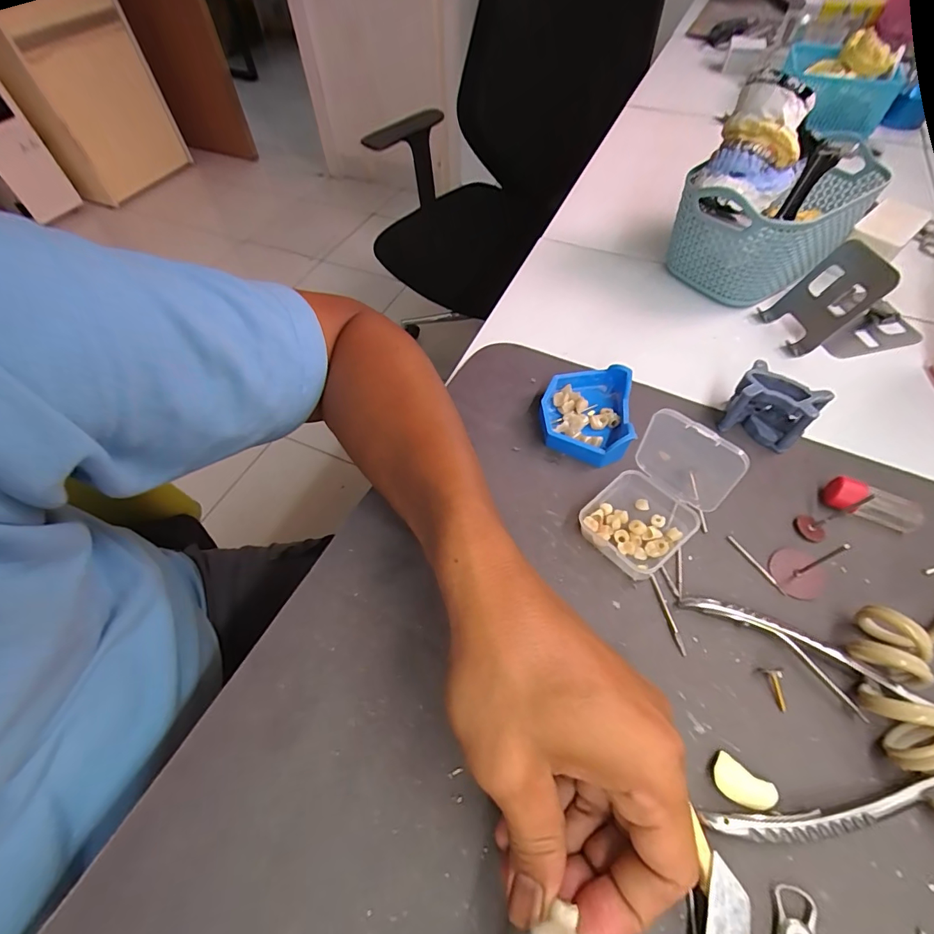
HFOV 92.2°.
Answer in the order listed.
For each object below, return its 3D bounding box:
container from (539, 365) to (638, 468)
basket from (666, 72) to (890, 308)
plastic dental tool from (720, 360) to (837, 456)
[{"bbox_3d":[0.088,-0.040,0.334,0.062,0.028,0.080,6,56,6],"label":"container"},{"bbox_3d":[0.282,-0.247,0.403,0.168,0.145,0.120,-38,63,-22],"label":"basket"},{"bbox_3d":[0.216,-0.039,0.322,0.049,0.041,0.039,36,64,23],"label":"plastic dental tool"}]

